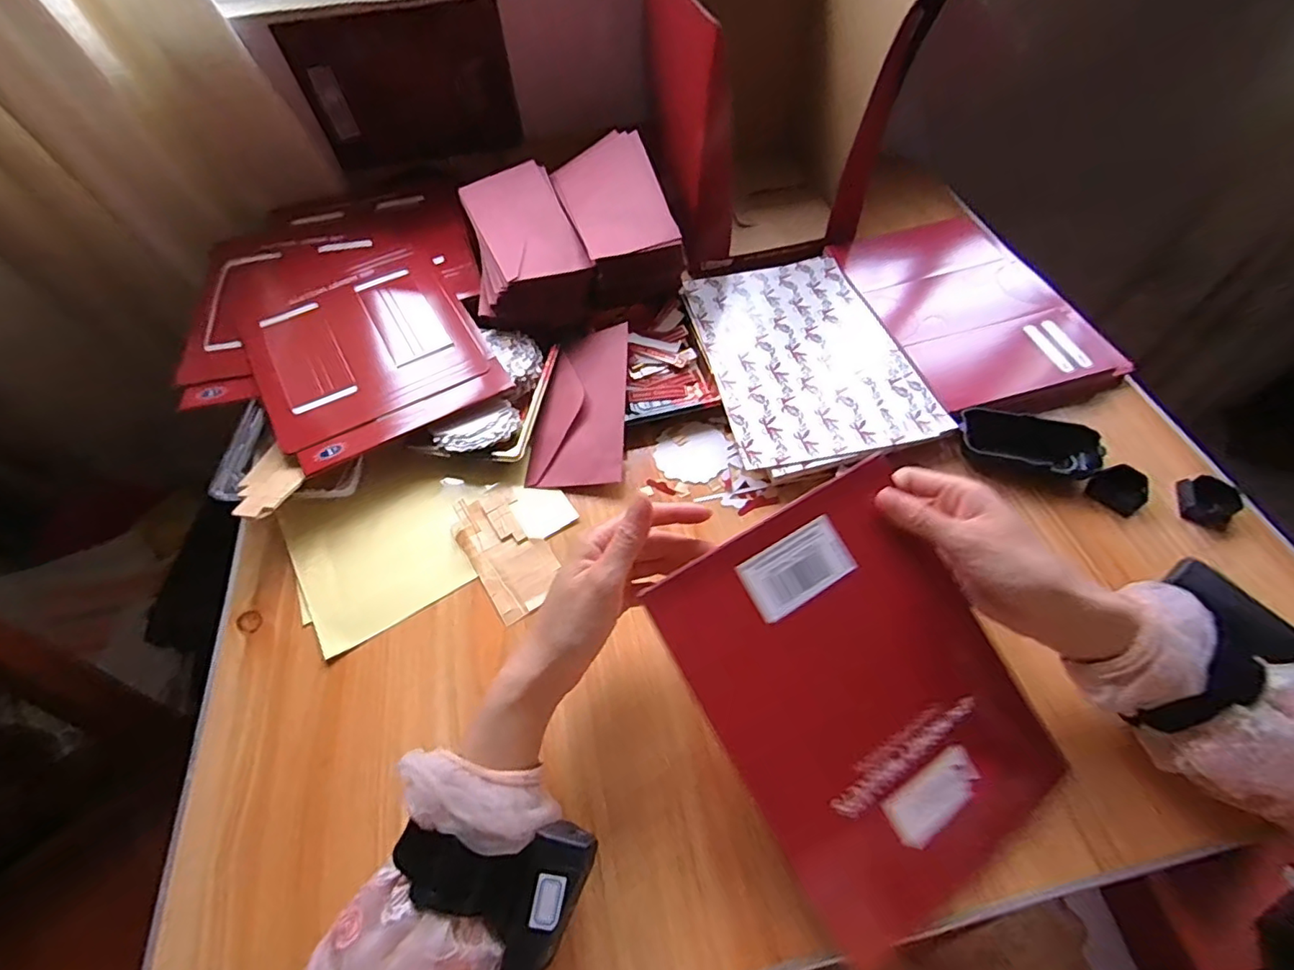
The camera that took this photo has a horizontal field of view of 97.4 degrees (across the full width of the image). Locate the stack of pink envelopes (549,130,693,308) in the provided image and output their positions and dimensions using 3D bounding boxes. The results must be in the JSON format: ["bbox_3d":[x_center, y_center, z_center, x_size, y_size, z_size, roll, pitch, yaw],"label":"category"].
[{"bbox_3d":[-0.032,-0.292,0.627,0.102,0.089,0.186,-18,57,-10],"label":"stack of pink envelopes"}]

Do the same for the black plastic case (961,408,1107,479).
[{"bbox_3d":[0.331,-0.036,0.496,0.107,0.027,0.045,17,58,13],"label":"black plastic case"}]

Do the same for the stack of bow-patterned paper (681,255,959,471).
[{"bbox_3d":[0.154,-0.134,0.572,0.187,0.016,0.267,-10,56,-5],"label":"stack of bow-patterned paper"}]

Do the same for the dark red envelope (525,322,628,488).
[{"bbox_3d":[-0.060,-0.080,0.550,0.087,0.005,0.177,-2,62,13],"label":"dark red envelope"}]

